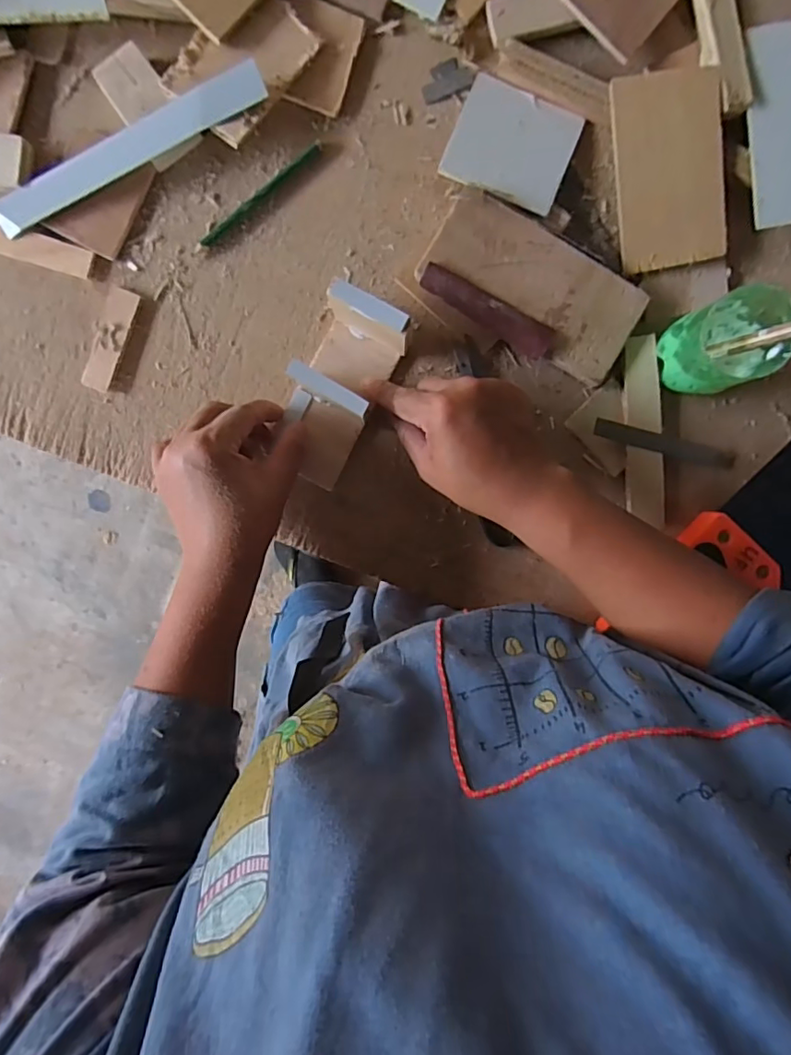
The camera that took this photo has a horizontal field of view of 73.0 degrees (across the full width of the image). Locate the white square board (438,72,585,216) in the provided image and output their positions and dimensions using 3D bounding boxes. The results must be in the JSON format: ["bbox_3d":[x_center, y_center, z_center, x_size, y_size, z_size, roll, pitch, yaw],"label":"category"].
[{"bbox_3d":[0.081,-0.265,0.371,0.081,0.004,0.080,22,84,-2],"label":"white square board"}]

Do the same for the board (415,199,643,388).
[{"bbox_3d":[0.098,-0.170,0.369,0.148,0.008,0.075,28,95,-8],"label":"board"}]

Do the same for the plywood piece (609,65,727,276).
[{"bbox_3d":[0.188,-0.244,0.366,0.069,0.004,0.120,-8,102,7],"label":"plywood piece"}]

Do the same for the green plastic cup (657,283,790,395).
[{"bbox_3d":[0.218,-0.122,0.358,0.060,0.077,0.057,0,96,0],"label":"green plastic cup"}]

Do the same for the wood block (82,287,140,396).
[{"bbox_3d":[-0.207,-0.136,0.388,0.023,0.007,0.074,19,96,-2],"label":"wood block"}]

